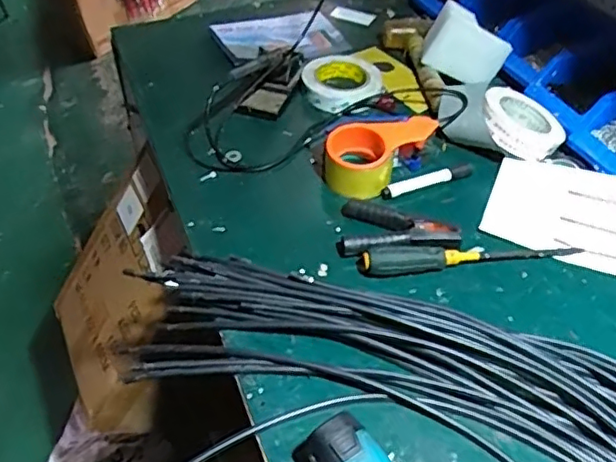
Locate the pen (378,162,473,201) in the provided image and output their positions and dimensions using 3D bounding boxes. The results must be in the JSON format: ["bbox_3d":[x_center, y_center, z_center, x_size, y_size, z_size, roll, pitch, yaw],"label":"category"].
[{"bbox_3d":[0.156,-0.065,0.775,0.136,0.017,0.020,-15,48,-15],"label":"pen"}]

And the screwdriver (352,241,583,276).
[{"bbox_3d":[0.185,0.025,0.673,0.250,0.027,0.035,-5,46,-5],"label":"screwdriver"}]

